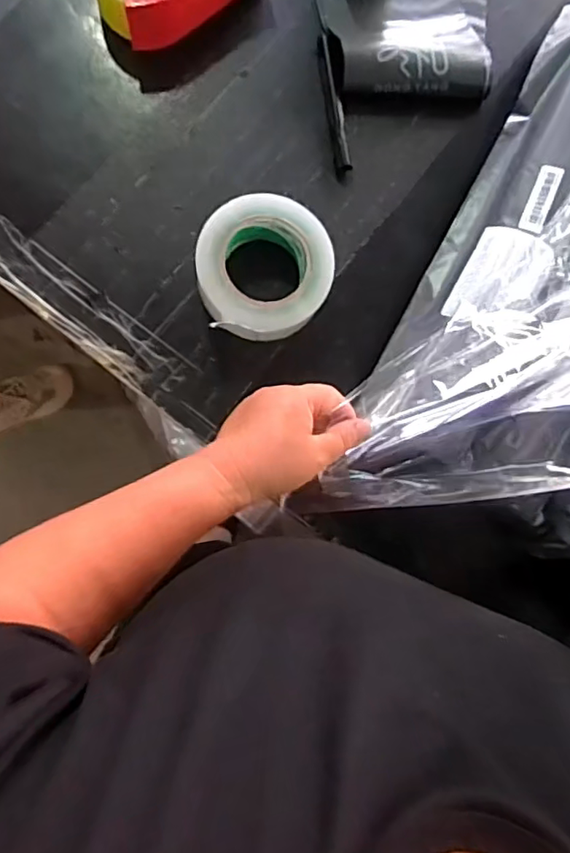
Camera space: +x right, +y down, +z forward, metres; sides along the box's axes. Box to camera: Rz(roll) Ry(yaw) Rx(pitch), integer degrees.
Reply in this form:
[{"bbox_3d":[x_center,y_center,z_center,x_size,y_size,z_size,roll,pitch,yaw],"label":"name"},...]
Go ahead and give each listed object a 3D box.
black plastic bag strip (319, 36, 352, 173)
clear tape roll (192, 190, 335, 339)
[{"bbox_3d":[0.051,-0.329,0.581,0.014,0.017,0.137,-9,89,-10],"label":"black plastic bag strip"},{"bbox_3d":[-0.021,-0.145,0.542,0.120,0.054,0.127,0,87,-9],"label":"clear tape roll"}]

